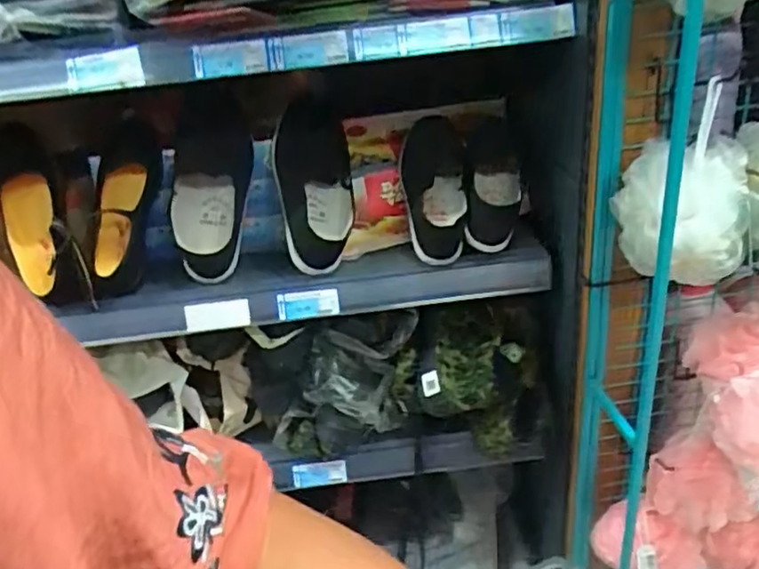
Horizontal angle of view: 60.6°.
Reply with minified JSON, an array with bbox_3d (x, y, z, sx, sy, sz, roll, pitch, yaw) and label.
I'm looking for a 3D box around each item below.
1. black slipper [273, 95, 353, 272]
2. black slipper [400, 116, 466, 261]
[{"bbox_3d":[-0.100,-0.154,0.973,0.114,0.096,0.291,-7,57,-3],"label":"black slipper"},{"bbox_3d":[0.079,-0.148,0.946,0.093,0.077,0.258,-4,54,3],"label":"black slipper"}]

